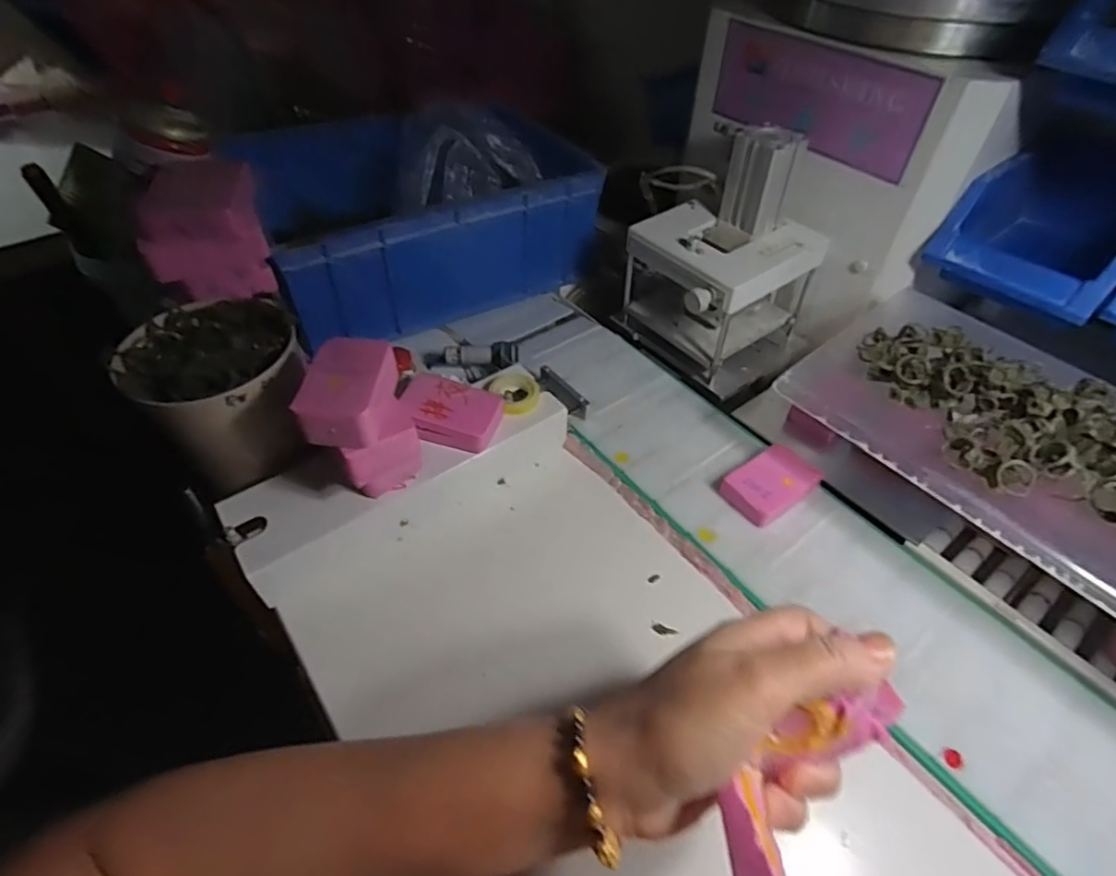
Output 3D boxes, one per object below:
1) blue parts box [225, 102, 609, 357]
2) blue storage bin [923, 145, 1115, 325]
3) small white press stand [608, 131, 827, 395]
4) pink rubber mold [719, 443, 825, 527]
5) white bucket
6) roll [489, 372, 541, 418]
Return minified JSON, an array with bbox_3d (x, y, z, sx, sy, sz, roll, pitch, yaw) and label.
[{"bbox_3d":[-0.143,-0.235,0.622,0.320,0.137,0.210,-25,52,-20],"label":"blue parts box"},{"bbox_3d":[0.402,-0.160,0.484,0.155,0.090,0.126,-31,55,-25],"label":"blue storage bin"},{"bbox_3d":[0.146,-0.171,0.541,0.157,0.175,0.150,-33,56,-26],"label":"small white press stand"},{"bbox_3d":[0.167,0.035,0.460,0.072,0.020,0.047,-32,55,-25],"label":"pink rubber mold"},{"bbox_3d":[-0.239,-0.038,0.430,0.104,0.090,0.106,0,48,0],"label":"white bucket"},{"bbox_3d":[-0.035,-0.038,0.486,0.038,0.011,0.044,-30,54,-24],"label":"roll"}]

